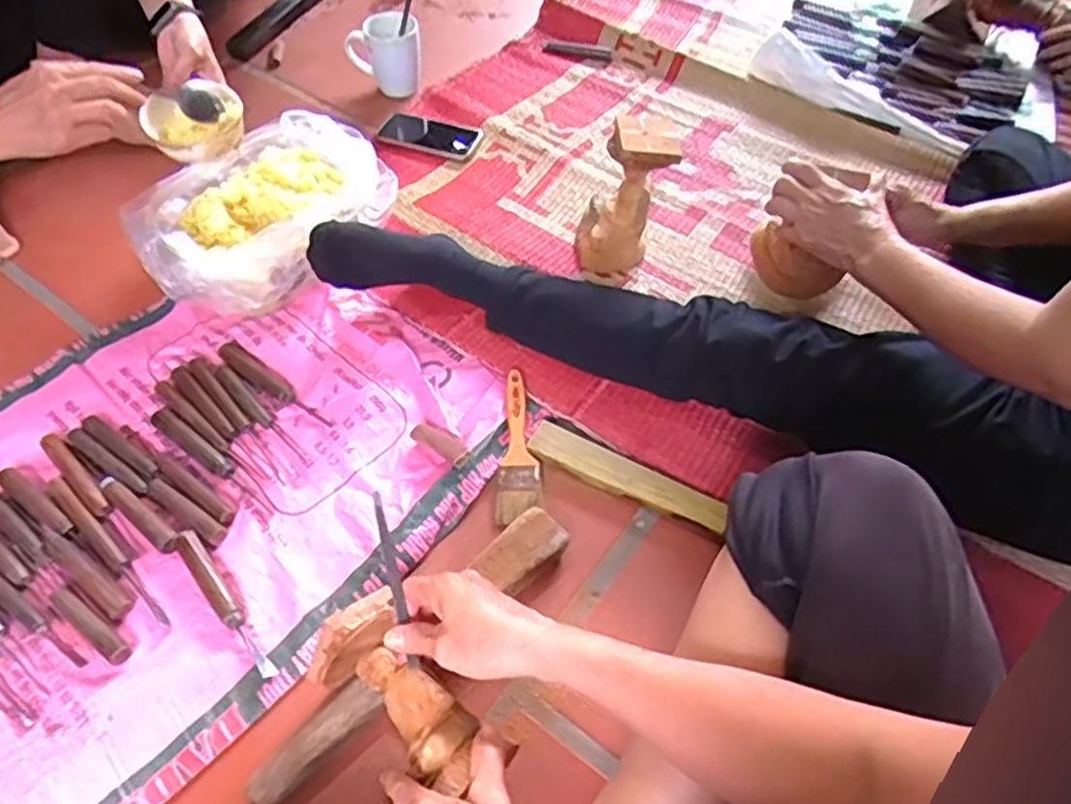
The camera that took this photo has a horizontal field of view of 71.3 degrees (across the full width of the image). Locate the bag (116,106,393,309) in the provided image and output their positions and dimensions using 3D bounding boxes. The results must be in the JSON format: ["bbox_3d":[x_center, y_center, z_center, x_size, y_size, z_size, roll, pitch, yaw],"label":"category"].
[{"bbox_3d":[-0.333,-0.238,0.926,0.217,0.110,0.291,26,57,16],"label":"bag"}]

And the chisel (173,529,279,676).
[{"bbox_3d":[-0.284,0.184,0.680,0.020,0.018,0.165,-33,60,-23],"label":"chisel"}]

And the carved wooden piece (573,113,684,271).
[{"bbox_3d":[0.110,-0.253,0.929,0.109,0.168,0.097,3,53,2],"label":"carved wooden piece"}]

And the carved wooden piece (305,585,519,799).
[{"bbox_3d":[-0.093,0.231,0.576,0.174,0.076,0.080,34,59,32],"label":"carved wooden piece"}]

